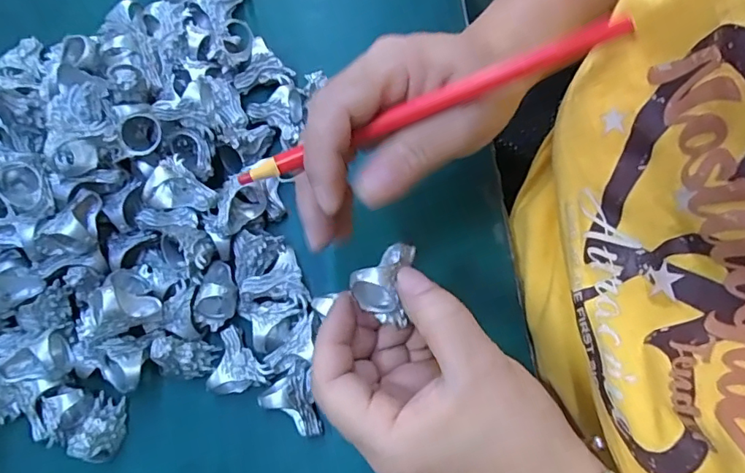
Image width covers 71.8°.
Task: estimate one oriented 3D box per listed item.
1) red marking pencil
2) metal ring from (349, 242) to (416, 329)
[{"bbox_3d":[0.021,-0.054,0.212,0.166,0.006,0.008,-20,72,9],"label":"red marking pencil"},{"bbox_3d":[0.005,0.019,0.231,0.025,0.023,0.038,8,73,4],"label":"metal ring"}]

